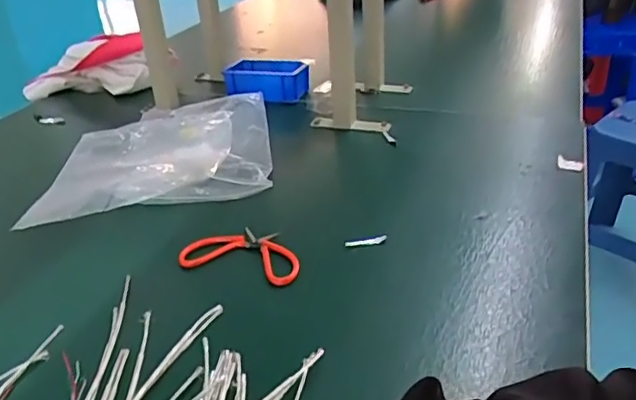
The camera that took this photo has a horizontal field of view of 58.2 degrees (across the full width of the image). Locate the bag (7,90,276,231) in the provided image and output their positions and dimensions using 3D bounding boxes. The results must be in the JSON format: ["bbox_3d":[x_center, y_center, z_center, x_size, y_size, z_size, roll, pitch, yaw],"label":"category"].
[{"bbox_3d":[-0.223,-0.071,0.830,0.303,0.034,0.328,-5,31,-3],"label":"bag"}]

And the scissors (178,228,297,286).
[{"bbox_3d":[-0.078,0.059,0.634,0.135,0.013,0.073,9,33,20],"label":"scissors"}]

